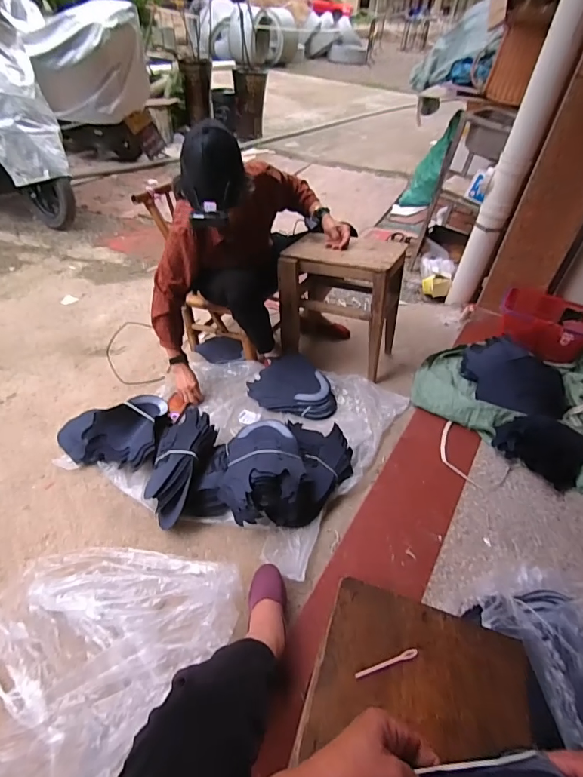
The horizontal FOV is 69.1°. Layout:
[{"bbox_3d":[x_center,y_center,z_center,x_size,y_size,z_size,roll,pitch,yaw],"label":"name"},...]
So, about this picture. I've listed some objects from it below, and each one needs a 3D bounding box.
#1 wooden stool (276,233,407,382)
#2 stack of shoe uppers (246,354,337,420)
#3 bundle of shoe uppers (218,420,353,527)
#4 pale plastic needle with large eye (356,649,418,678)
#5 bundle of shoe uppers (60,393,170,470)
[{"bbox_3d":[0.179,-0.320,1.497,0.413,0.371,0.323,16,44,11],"label":"wooden stool"},{"bbox_3d":[0.004,-0.001,1.456,0.243,0.066,0.309,-28,49,-28],"label":"stack of shoe uppers"},{"bbox_3d":[-0.004,0.200,1.107,0.354,0.161,0.281,0,43,-6],"label":"bundle of shoe uppers"},{"bbox_3d":[0.108,0.311,0.479,0.078,0.004,0.009,-10,48,-16],"label":"pale plastic needle with large eye"},{"bbox_3d":[-0.555,0.128,1.269,0.315,0.126,0.251,-1,42,-2],"label":"bundle of shoe uppers"}]

